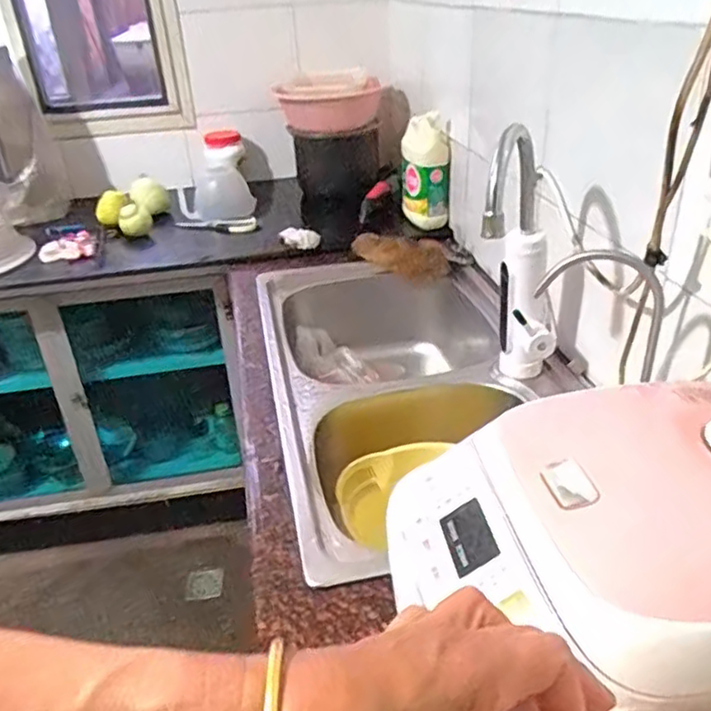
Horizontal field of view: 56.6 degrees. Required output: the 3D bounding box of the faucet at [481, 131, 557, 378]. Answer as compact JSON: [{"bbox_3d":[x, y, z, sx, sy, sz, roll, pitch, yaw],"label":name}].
[{"bbox_3d":[0.214,-0.102,0.832,0.073,0.352,0.201,7,32,18],"label":"faucet"}]

